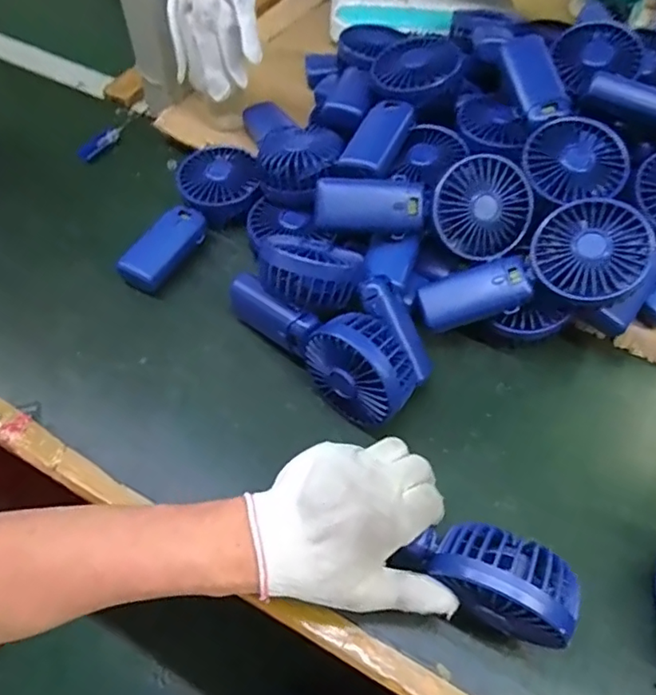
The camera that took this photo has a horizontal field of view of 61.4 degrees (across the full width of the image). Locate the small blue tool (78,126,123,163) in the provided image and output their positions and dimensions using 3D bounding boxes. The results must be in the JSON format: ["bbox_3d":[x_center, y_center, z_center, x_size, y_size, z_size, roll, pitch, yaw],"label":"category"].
[{"bbox_3d":[-0.261,-0.240,0.647,0.020,0.012,0.073,25,58,13],"label":"small blue tool"}]

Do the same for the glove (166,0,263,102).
[{"bbox_3d":[-0.114,-0.315,0.546,0.082,0.118,0.065,-10,57,-10],"label":"glove"}]

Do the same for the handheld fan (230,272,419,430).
[{"bbox_3d":[-0.013,-0.007,0.451,0.179,0.084,0.044,35,61,19],"label":"handheld fan"}]

